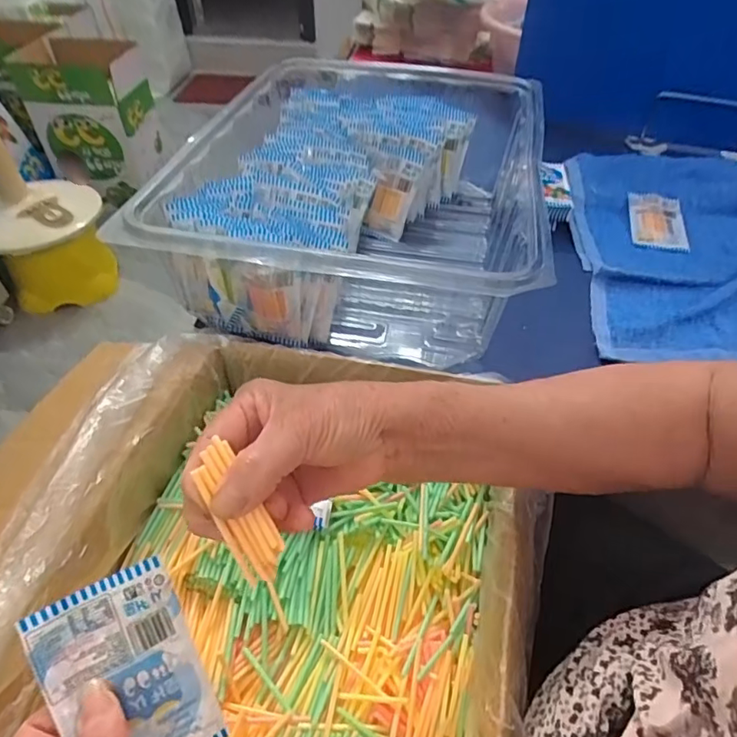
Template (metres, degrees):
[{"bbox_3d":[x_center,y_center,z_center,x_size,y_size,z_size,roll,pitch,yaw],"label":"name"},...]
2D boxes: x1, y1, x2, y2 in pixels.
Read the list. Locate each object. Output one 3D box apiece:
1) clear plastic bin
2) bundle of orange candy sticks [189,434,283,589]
[{"bbox_3d":[0.006,-0.215,0.620,0.343,0.131,0.510,9,47,5],"label":"clear plastic bin"},{"bbox_3d":[-0.062,0.069,0.257,0.021,0.011,0.067,-27,85,-26],"label":"bundle of orange candy sticks"}]

